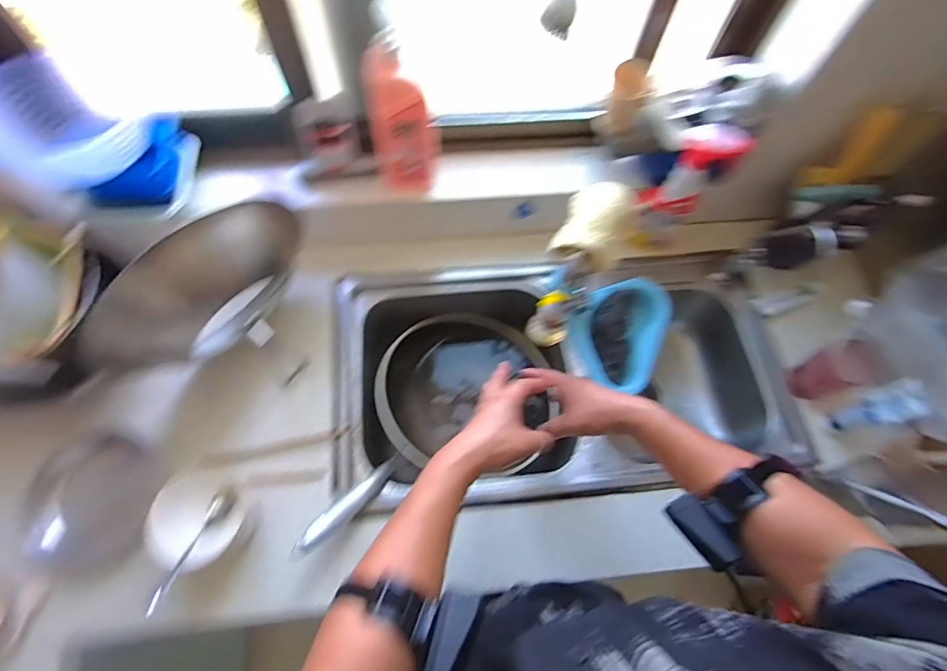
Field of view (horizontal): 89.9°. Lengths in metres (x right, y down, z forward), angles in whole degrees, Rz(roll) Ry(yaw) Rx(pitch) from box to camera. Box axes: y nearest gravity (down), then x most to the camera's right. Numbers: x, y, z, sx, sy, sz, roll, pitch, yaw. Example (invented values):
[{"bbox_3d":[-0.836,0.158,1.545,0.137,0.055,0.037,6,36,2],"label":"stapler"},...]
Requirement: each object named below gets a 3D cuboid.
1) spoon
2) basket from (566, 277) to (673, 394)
[{"bbox_3d":[-0.362,0.272,0.609,0.022,0.014,0.157,19,46,5],"label":"spoon"},{"bbox_3d":[0.267,-0.012,0.880,0.177,0.080,0.214,33,75,-7],"label":"basket"}]

